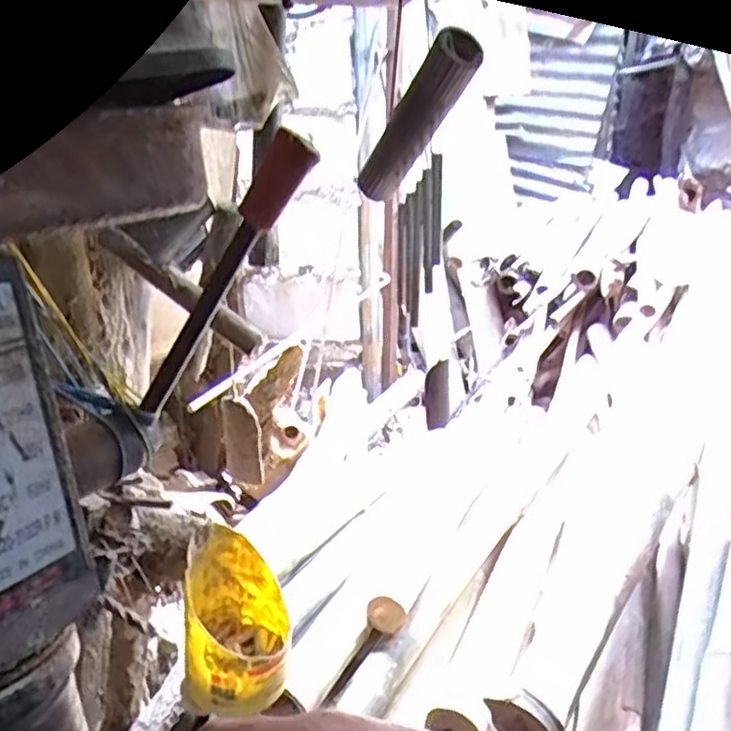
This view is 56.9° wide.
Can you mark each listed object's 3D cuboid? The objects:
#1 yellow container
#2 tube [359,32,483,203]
[{"bbox_3d":[-0.113,0.221,0.601,0.083,0.132,0.105,-3,18,-6],"label":"yellow container"},{"bbox_3d":[0.042,-0.200,0.564,0.028,0.037,0.184,-12,-19,-31],"label":"tube"}]

